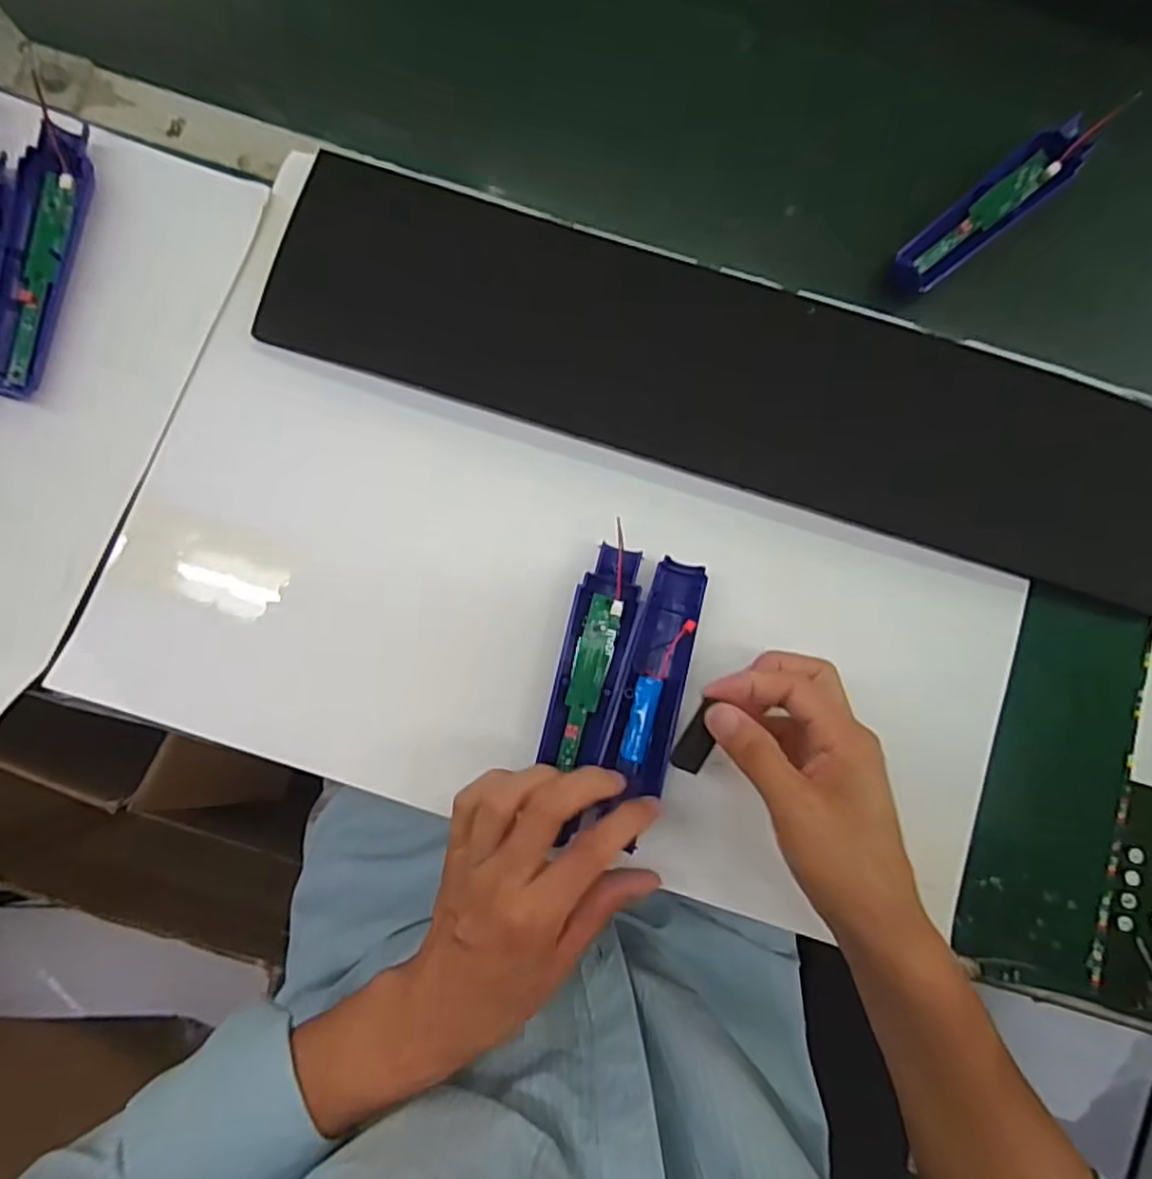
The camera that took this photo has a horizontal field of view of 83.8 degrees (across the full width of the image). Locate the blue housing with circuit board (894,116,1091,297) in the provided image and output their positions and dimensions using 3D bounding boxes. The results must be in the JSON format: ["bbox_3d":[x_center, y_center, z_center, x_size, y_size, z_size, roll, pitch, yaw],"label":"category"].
[{"bbox_3d":[0.280,-0.259,0.435,0.167,0.016,0.037,-38,87,-7],"label":"blue housing with circuit board"}]

